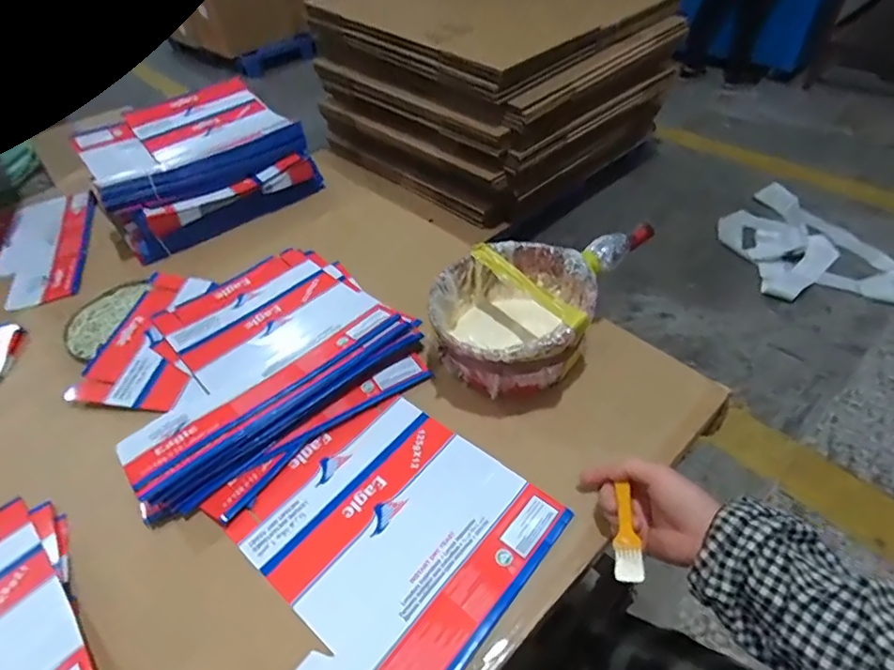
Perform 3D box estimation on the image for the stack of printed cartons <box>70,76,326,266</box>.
[{"bbox_3d":[-0.464,-0.319,0.986,0.342,0.128,0.325,-32,51,-24],"label":"stack of printed cartons"}]

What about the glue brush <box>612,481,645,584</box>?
[{"bbox_3d":[0.154,0.168,0.453,0.021,0.008,0.097,5,31,13],"label":"glue brush"}]

